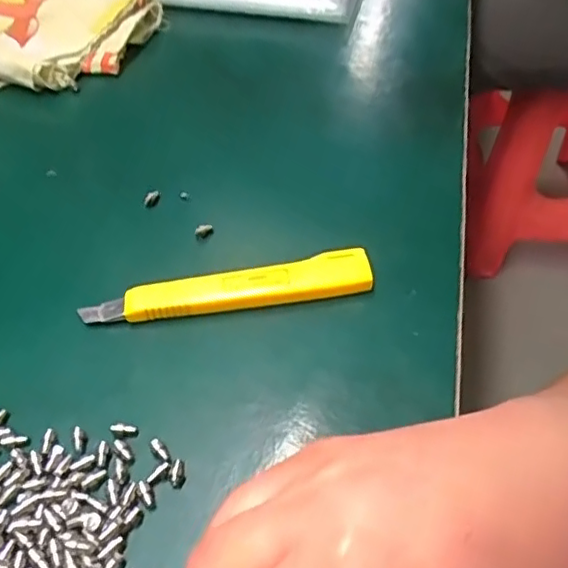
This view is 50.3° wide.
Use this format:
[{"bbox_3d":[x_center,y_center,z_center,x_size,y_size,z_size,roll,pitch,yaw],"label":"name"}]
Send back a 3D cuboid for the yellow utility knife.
[{"bbox_3d":[-0.025,0.004,0.280,0.131,0.010,0.020,-9,50,-5],"label":"yellow utility knife"}]

